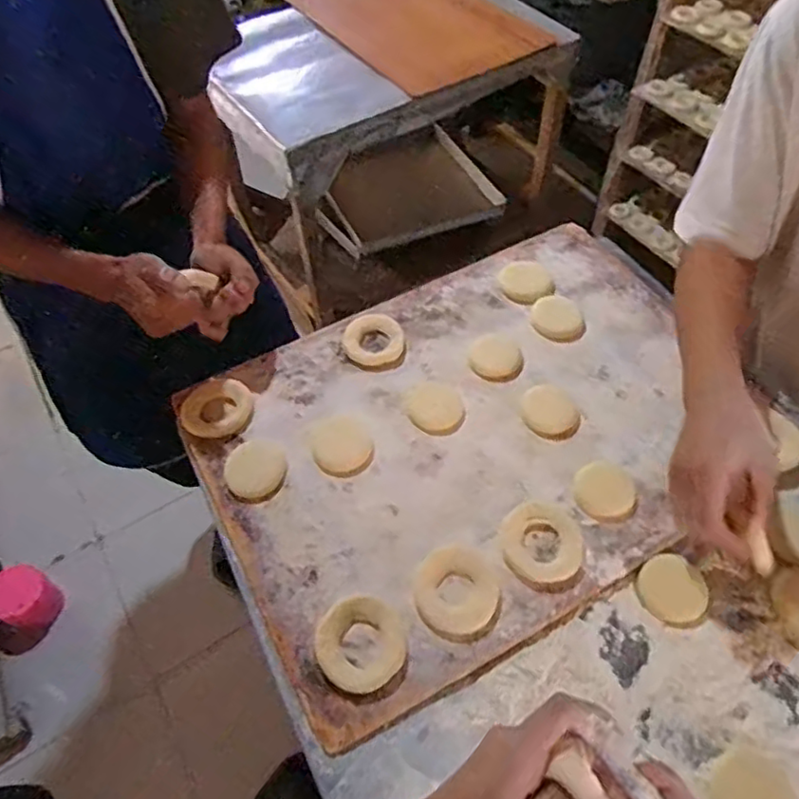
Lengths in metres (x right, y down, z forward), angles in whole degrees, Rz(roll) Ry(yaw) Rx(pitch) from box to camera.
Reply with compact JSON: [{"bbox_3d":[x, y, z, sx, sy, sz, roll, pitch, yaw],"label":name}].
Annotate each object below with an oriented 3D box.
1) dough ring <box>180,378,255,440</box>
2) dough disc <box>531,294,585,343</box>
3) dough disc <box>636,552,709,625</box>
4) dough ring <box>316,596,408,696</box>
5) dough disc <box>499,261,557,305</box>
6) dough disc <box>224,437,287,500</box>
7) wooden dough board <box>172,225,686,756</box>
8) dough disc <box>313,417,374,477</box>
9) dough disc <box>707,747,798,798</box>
[{"bbox_3d":[-0.210,0.009,0.736,0.081,0.011,0.074,-10,56,-6],"label":"dough ring"},{"bbox_3d":[0.196,-0.101,0.793,0.067,0.011,0.059,39,64,24],"label":"dough disc"},{"bbox_3d":[0.261,0.181,0.611,0.063,0.007,0.061,0,55,1],"label":"dough disc"},{"bbox_3d":[-0.035,0.220,0.578,0.078,0.013,0.079,0,55,1],"label":"dough ring"},{"bbox_3d":[0.166,-0.152,0.831,0.067,0.008,0.068,0,55,1],"label":"dough disc"},{"bbox_3d":[-0.155,0.072,0.688,0.062,0.006,0.072,8,56,6],"label":"dough disc"},{"bbox_3d":[0.091,0.026,0.718,0.581,0.015,0.423,-26,59,-16],"label":"wooden dough board"},{"bbox_3d":[-0.063,0.050,0.708,0.064,0.008,0.078,-15,57,-9],"label":"dough disc"},{"bbox_3d":[0.286,0.320,0.513,0.068,0.006,0.067,0,55,1],"label":"dough disc"}]

